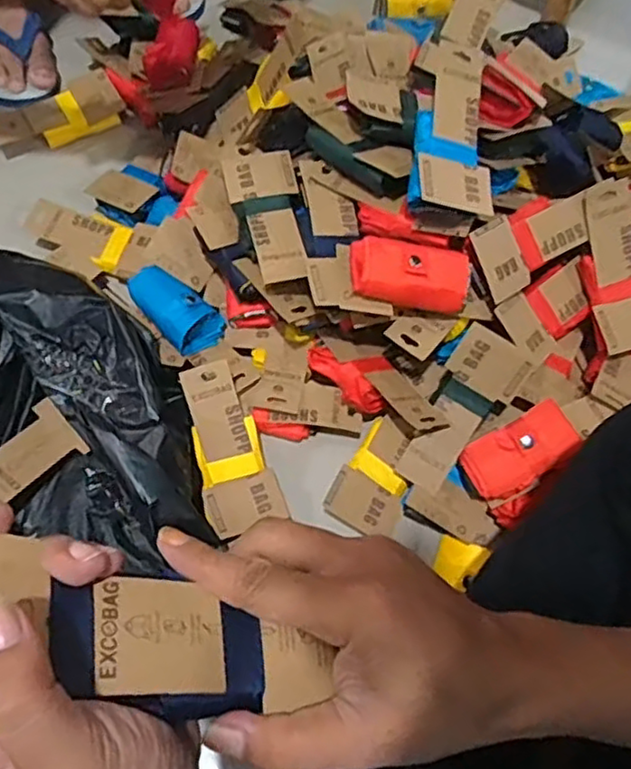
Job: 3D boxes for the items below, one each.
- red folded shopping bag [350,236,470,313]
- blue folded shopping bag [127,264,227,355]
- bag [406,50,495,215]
[{"bbox_3d":[0.085,-0.100,0.599,0.106,0.040,0.049,4,64,-2],"label":"red folded shopping bag"},{"bbox_3d":[-0.141,-0.082,0.683,0.059,0.033,0.107,-37,72,-19],"label":"blue folded shopping bag"},{"bbox_3d":[0.124,-0.224,0.595,0.072,0.023,0.147,6,80,-1],"label":"bag"}]

